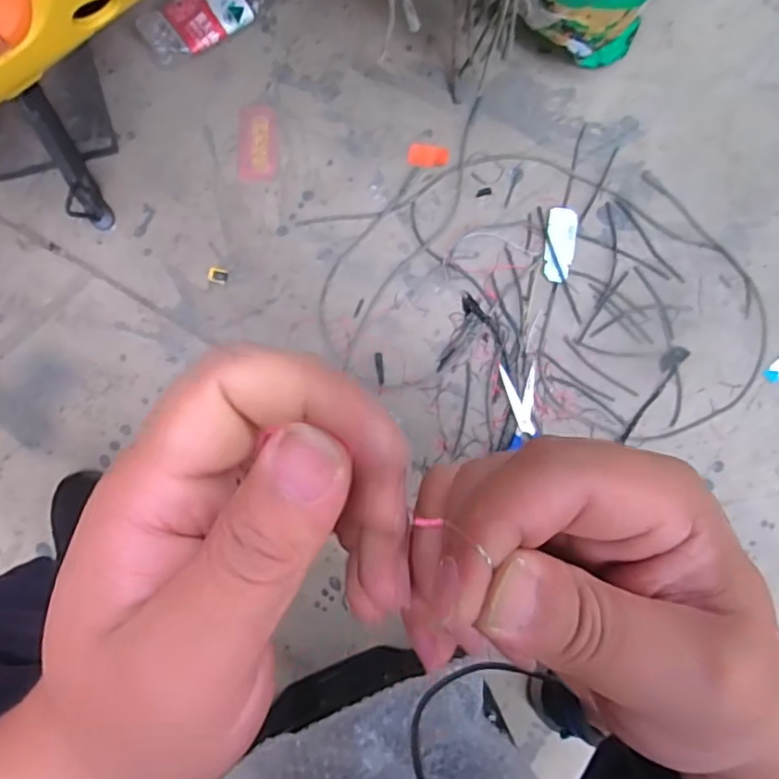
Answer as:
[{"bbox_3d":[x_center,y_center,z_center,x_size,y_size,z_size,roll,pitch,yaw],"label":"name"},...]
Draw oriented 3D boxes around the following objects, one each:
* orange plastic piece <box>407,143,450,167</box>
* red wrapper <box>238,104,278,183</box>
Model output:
[{"bbox_3d":[0.048,-0.289,0.736,0.050,0.006,0.027,5,89,-4],"label":"orange plastic piece"},{"bbox_3d":[-0.160,-0.300,0.725,0.047,0.004,0.094,1,90,-4],"label":"red wrapper"}]

